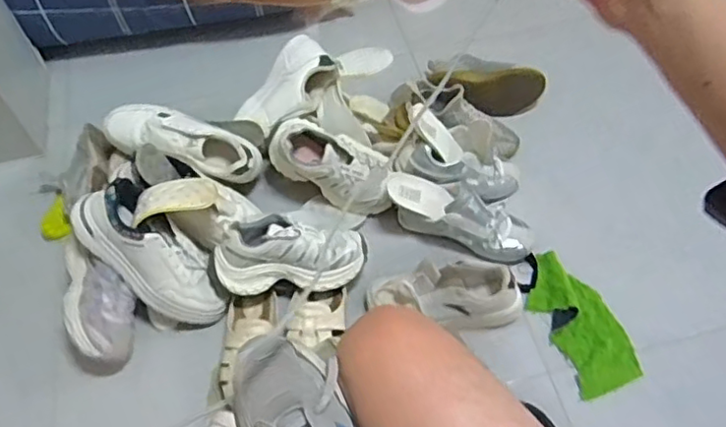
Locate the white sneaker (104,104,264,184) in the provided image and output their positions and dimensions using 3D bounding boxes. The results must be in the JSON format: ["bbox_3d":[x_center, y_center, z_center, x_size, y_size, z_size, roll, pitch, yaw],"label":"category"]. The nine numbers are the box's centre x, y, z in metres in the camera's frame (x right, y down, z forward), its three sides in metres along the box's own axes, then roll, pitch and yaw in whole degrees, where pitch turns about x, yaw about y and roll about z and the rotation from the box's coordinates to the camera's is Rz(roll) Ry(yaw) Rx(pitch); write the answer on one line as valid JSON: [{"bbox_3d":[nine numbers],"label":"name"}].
[{"bbox_3d":[-0.338,-0.127,1.171,0.294,0.087,0.123,18,55,-6],"label":"white sneaker"}]

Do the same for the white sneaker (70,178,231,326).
[{"bbox_3d":[-0.345,0.071,1.052,0.295,0.093,0.120,47,61,-15],"label":"white sneaker"}]

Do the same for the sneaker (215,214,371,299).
[{"bbox_3d":[-0.124,0.065,1.067,0.247,0.093,0.106,-5,54,0],"label":"sneaker"}]

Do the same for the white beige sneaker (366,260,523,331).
[{"bbox_3d":[0.138,0.141,1.058,0.257,0.089,0.091,-7,54,-1],"label":"white beige sneaker"}]

